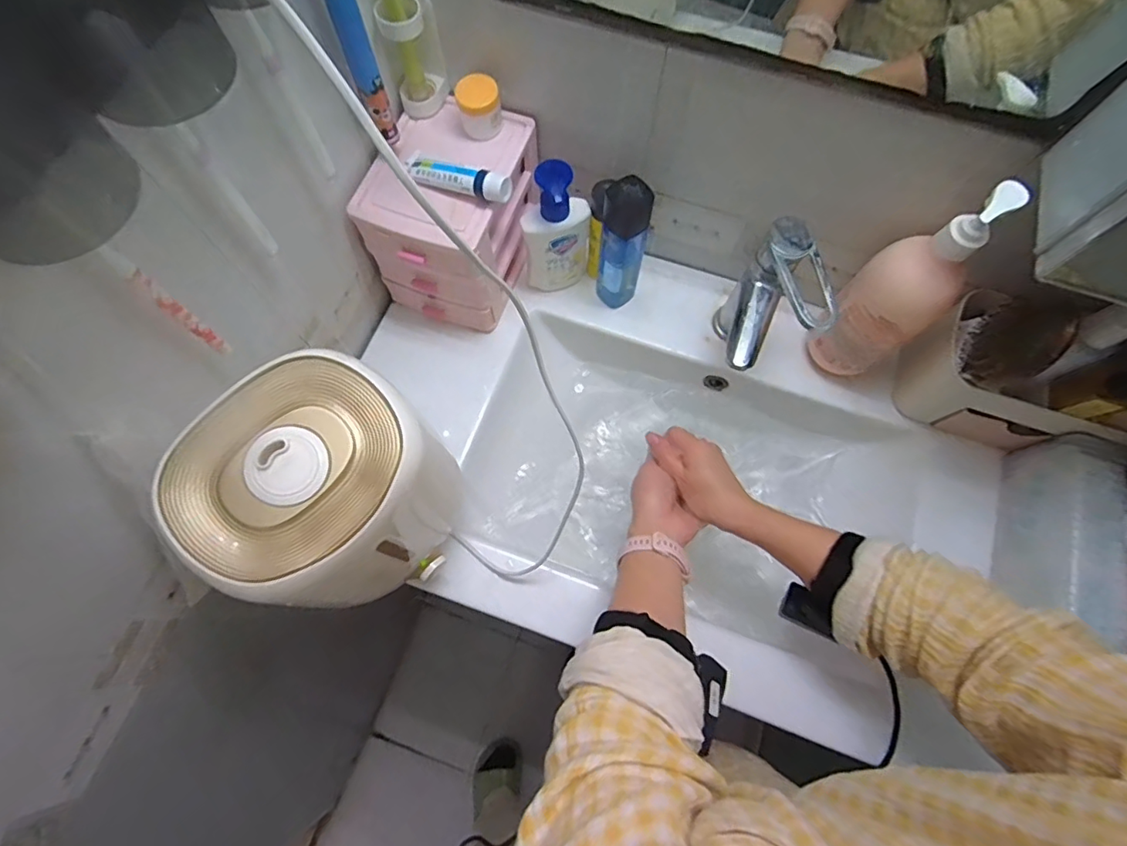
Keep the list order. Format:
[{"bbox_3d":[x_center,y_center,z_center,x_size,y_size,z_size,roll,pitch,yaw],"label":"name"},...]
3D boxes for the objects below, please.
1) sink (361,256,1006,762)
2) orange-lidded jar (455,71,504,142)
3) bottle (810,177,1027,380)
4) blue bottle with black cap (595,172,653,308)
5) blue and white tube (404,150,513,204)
[{"bbox_3d":[0.100,0.044,0.633,0.676,0.140,0.438,19,71,5],"label":"sink"},{"bbox_3d":[-0.080,-0.302,0.508,0.040,0.046,0.032,-7,71,-4],"label":"orange-lidded jar"},{"bbox_3d":[0.308,-0.123,0.482,0.058,0.231,0.079,-34,75,-12],"label":"bottle"},{"bbox_3d":[0.061,-0.182,0.564,0.047,0.165,0.038,12,71,3],"label":"blue bottle with black cap"},{"bbox_3d":[-0.101,-0.233,0.496,0.112,0.027,0.035,22,71,6],"label":"blue and white tube"}]

